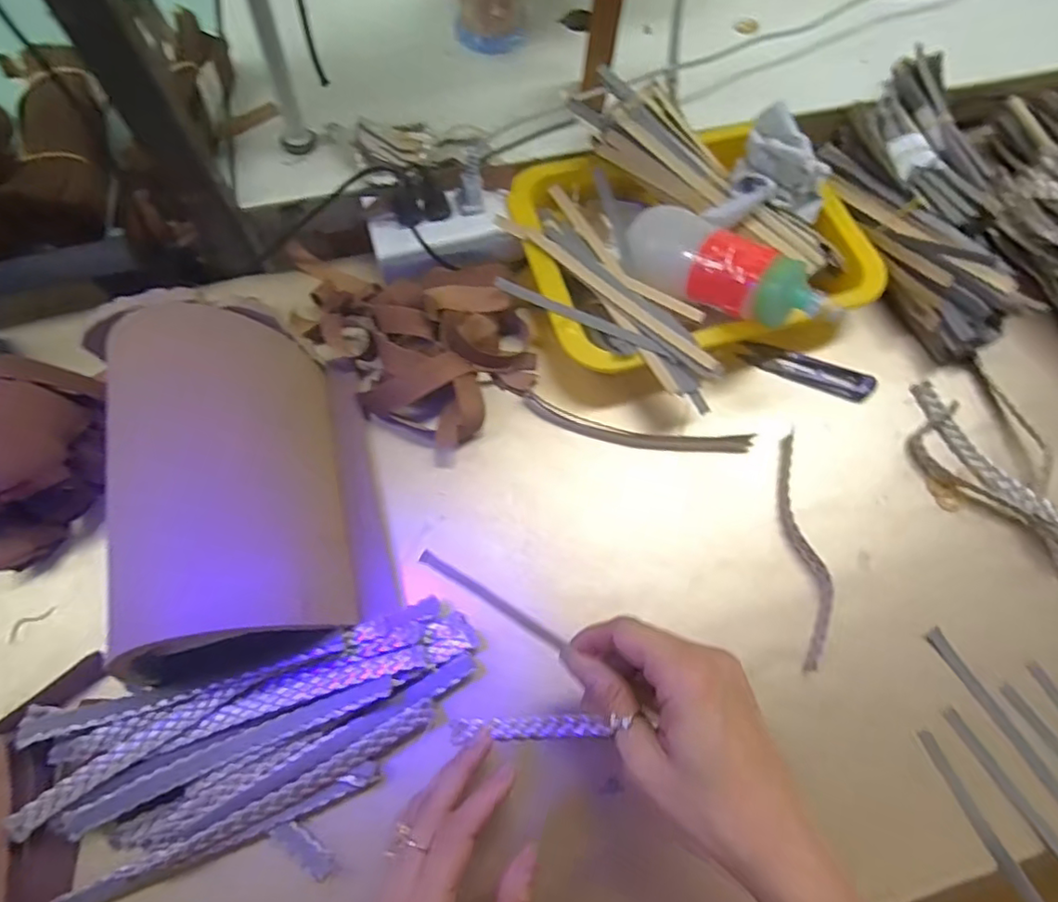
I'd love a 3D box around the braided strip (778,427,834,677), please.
[{"bbox_3d":[0.189,0.063,0.406,0.023,0.011,0.165,0,67,-1],"label":"braided strip"}]

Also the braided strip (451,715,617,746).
[{"bbox_3d":[0.001,0.166,0.352,0.094,0.005,0.013,-1,67,1],"label":"braided strip"}]

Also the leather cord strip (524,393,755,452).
[{"bbox_3d":[0.079,-0.014,0.435,0.166,0.009,0.022,11,67,3],"label":"leather cord strip"}]

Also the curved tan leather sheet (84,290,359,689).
[{"bbox_3d":[-0.172,0.022,0.348,0.105,0.107,0.203,-14,68,-7],"label":"curved tan leather sheet"}]

